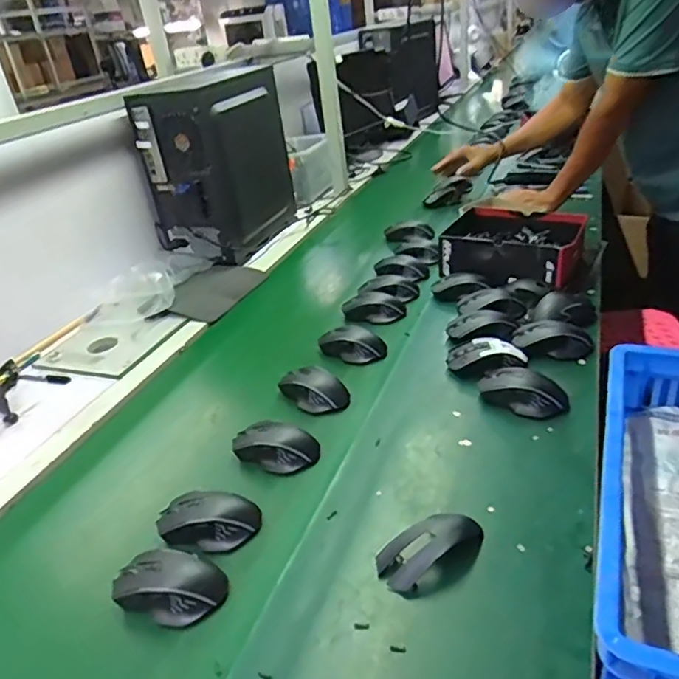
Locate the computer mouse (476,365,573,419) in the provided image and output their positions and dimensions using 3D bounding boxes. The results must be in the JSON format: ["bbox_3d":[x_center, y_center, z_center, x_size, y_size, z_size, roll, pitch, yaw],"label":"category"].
[{"bbox_3d":[0.252,0.070,0.798,0.118,0.044,0.063,16,38,34],"label":"computer mouse"}]

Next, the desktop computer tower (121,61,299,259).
[{"bbox_3d":[-0.282,-0.422,1.385,0.204,0.360,0.362,5,32,19],"label":"desktop computer tower"}]

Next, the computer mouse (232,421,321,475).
[{"bbox_3d":[-0.086,0.140,0.774,0.116,0.038,0.071,9,34,26],"label":"computer mouse"}]

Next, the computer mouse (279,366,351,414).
[{"bbox_3d":[-0.036,0.074,0.864,0.081,0.038,0.104,-30,37,-34],"label":"computer mouse"}]

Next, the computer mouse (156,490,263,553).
[{"bbox_3d":[-0.152,0.208,0.668,0.112,0.042,0.063,-1,31,10],"label":"computer mouse"}]

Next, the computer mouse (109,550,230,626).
[{"bbox_3d":[-0.176,0.252,0.596,0.117,0.036,0.064,0,31,12],"label":"computer mouse"}]

